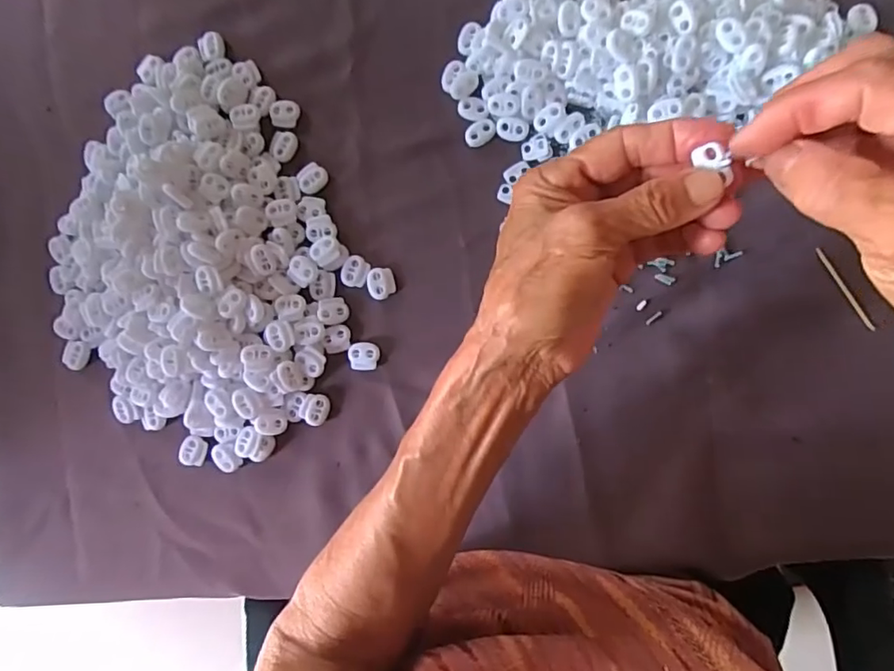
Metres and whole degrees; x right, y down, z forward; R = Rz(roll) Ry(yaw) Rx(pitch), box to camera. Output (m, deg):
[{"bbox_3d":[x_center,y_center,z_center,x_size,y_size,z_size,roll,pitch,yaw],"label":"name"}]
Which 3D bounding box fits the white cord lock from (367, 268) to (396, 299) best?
[{"bbox_3d":[-0.047,-0.037,0.392,0.019,0.005,0.021,-10,87,6],"label":"white cord lock"}]

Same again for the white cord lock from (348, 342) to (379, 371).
[{"bbox_3d":[-0.059,0.015,0.392,0.022,0.005,0.020,1,88,6],"label":"white cord lock"}]

